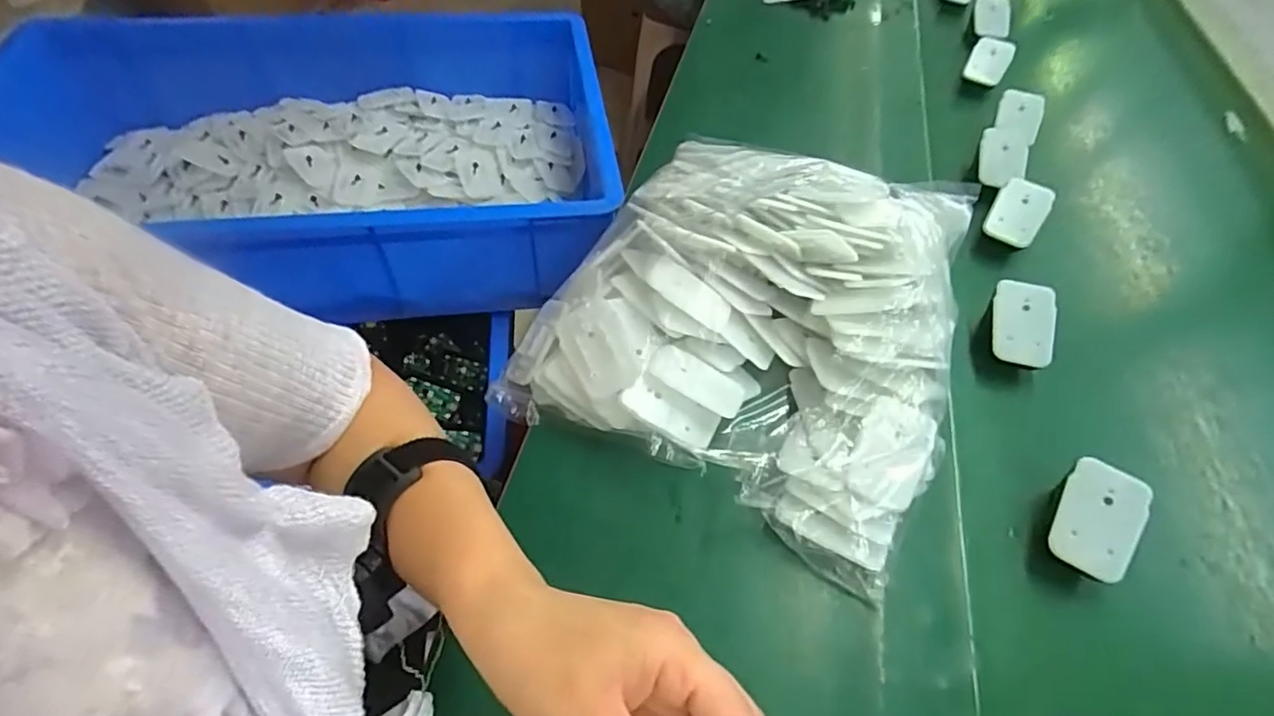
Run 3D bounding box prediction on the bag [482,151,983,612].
[{"bbox_3d":[0.095,-0.043,0.449,0.293,0.083,0.317,24,58,17],"label":"bag"}]

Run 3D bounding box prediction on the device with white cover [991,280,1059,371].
[{"bbox_3d":[0.302,-0.026,0.454,0.049,0.009,0.066,8,85,1],"label":"device with white cover"}]

